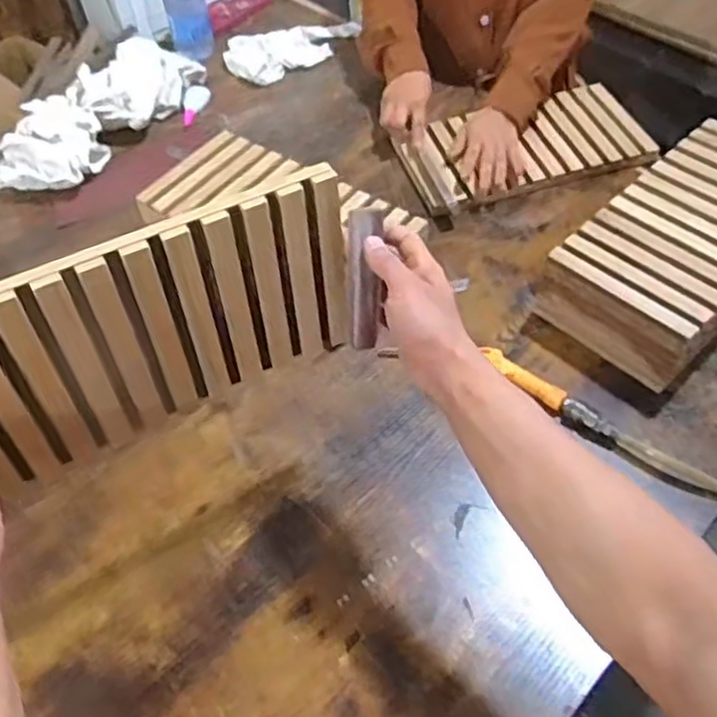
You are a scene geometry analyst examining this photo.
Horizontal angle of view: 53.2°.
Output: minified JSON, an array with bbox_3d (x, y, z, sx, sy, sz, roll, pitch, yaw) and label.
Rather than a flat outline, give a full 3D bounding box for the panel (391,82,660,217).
[{"bbox_3d":[0.254,-0.329,1.091,0.373,0.018,0.190,-15,54,-10],"label":"panel"}]

